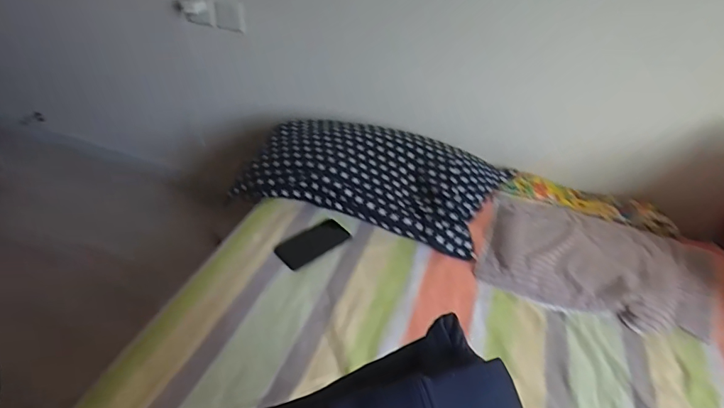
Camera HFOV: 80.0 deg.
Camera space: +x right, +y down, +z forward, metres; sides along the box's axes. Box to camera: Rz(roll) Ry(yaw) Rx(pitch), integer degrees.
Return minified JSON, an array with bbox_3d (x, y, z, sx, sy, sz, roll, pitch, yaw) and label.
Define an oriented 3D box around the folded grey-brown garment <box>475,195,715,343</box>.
[{"bbox_3d":[0.535,0.124,0.975,0.500,0.036,0.358,18,40,15],"label":"folded grey-brown garment"}]

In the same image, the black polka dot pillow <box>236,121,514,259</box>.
[{"bbox_3d":[0.024,-0.088,1.123,0.666,0.099,0.365,15,39,12],"label":"black polka dot pillow"}]

